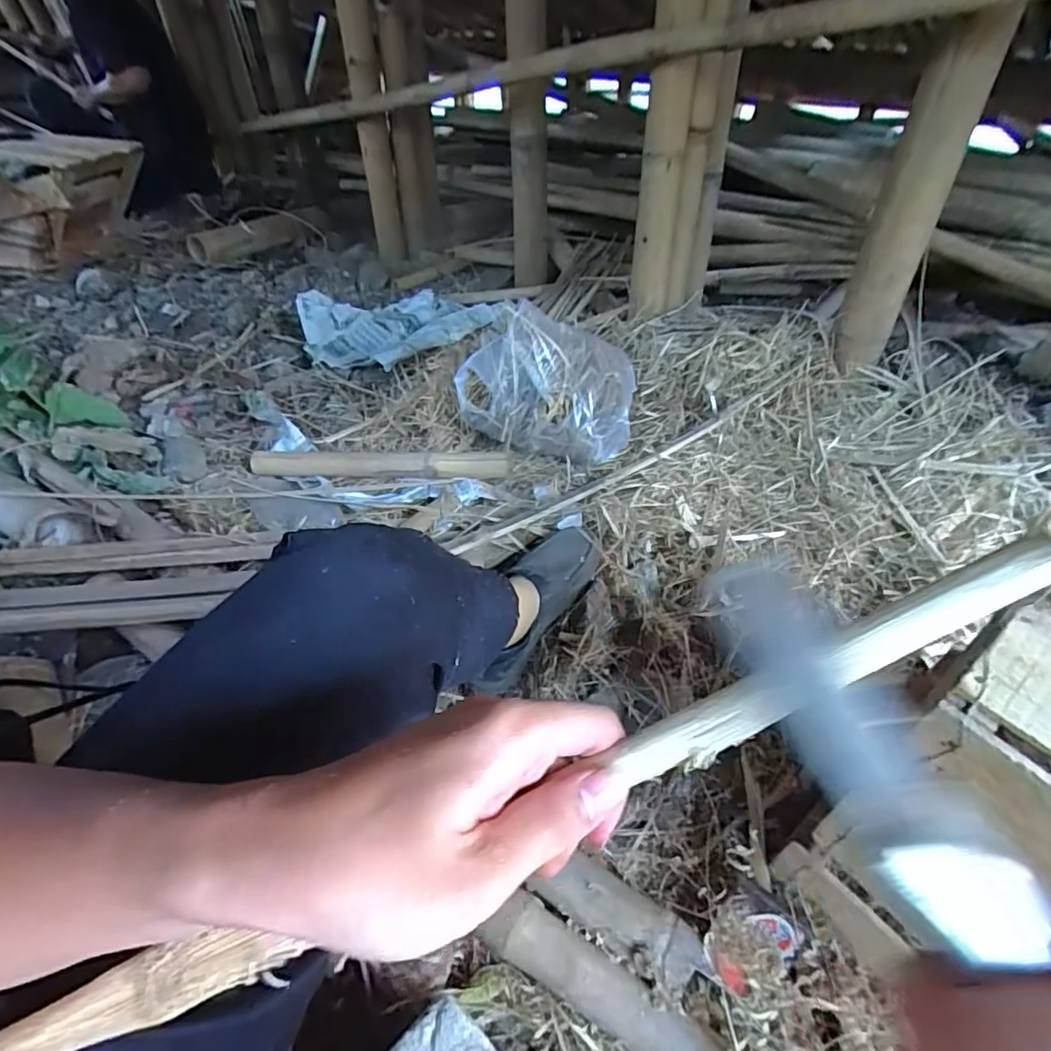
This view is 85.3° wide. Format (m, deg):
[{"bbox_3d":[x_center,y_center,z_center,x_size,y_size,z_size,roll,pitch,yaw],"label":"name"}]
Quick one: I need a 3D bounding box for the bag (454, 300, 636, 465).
[{"bbox_3d":[0.038,-0.234,0.969,0.306,0.198,0.166,-1,40,-3],"label":"bag"}]

